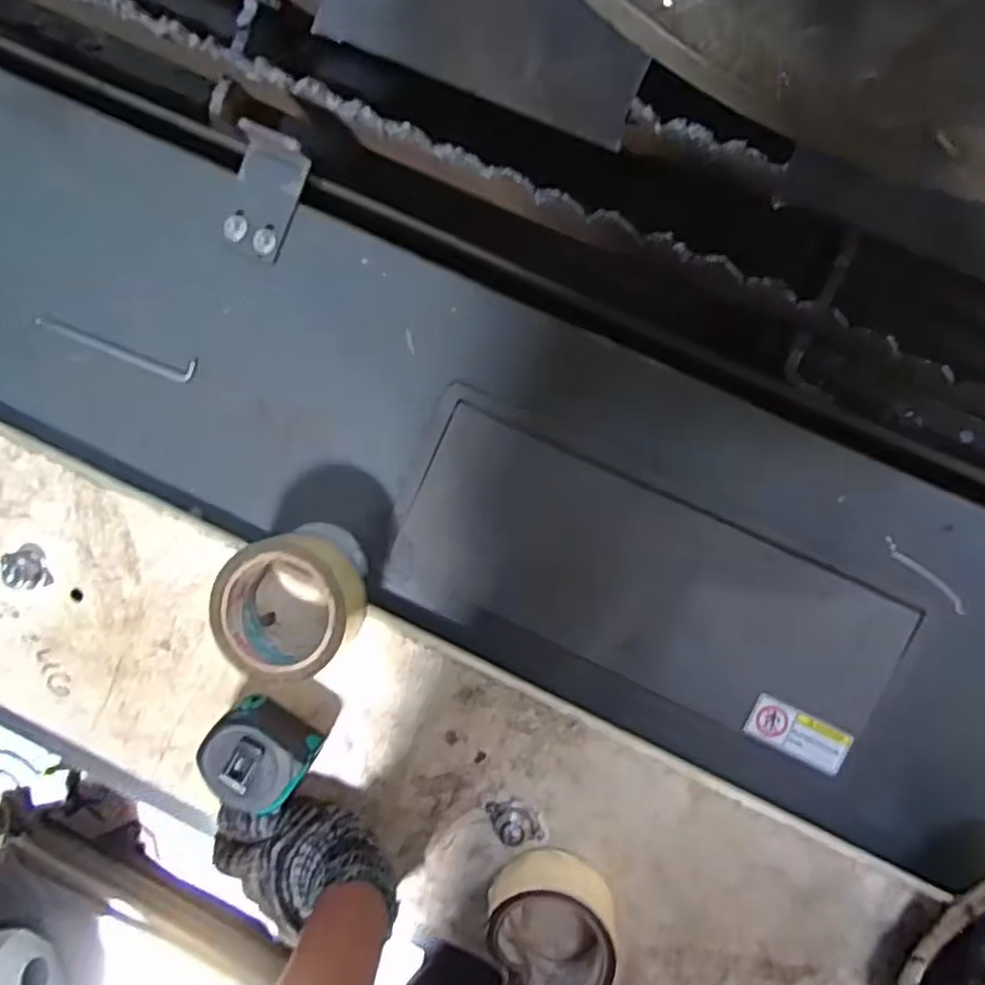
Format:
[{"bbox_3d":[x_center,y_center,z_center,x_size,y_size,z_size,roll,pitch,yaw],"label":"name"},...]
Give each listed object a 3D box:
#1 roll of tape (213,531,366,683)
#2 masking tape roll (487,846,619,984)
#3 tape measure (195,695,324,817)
[{"bbox_3d":[-0.145,0.080,0.522,0.096,0.053,0.096,1,95,7],"label":"roll of tape"},{"bbox_3d":[0.044,0.310,0.518,0.087,0.046,0.096,-11,94,8],"label":"masking tape roll"},{"bbox_3d":[-0.172,0.192,0.530,0.072,0.033,0.066,34,99,3],"label":"tape measure"}]

